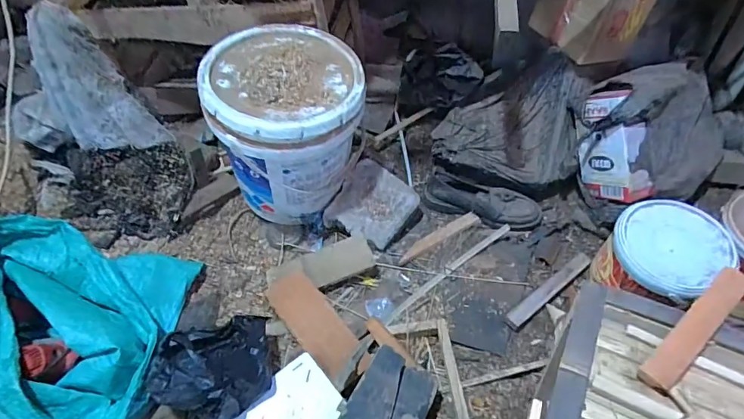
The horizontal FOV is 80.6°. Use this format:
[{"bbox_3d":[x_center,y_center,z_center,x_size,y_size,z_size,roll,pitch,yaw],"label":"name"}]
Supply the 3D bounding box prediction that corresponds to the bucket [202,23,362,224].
[{"bbox_3d":[-0.156,-0.151,0.927,0.277,0.354,0.286,-2,47,2],"label":"bucket"}]

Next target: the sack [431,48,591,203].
[{"bbox_3d":[0.330,-0.198,1.085,0.330,0.254,0.277,10,49,13],"label":"sack"}]

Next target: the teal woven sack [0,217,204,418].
[{"bbox_3d":[-0.525,0.184,0.757,0.348,0.233,0.374,7,49,11],"label":"teal woven sack"}]

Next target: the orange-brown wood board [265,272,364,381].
[{"bbox_3d":[-0.113,0.206,0.821,0.087,0.017,0.212,-42,64,-11],"label":"orange-brown wood board"}]

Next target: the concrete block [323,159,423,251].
[{"bbox_3d":[0.008,0.002,1.025,0.183,0.090,0.174,35,80,8],"label":"concrete block"}]

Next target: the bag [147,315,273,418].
[{"bbox_3d":[-0.256,0.248,0.726,0.155,0.149,0.193,30,56,28],"label":"bag"}]

